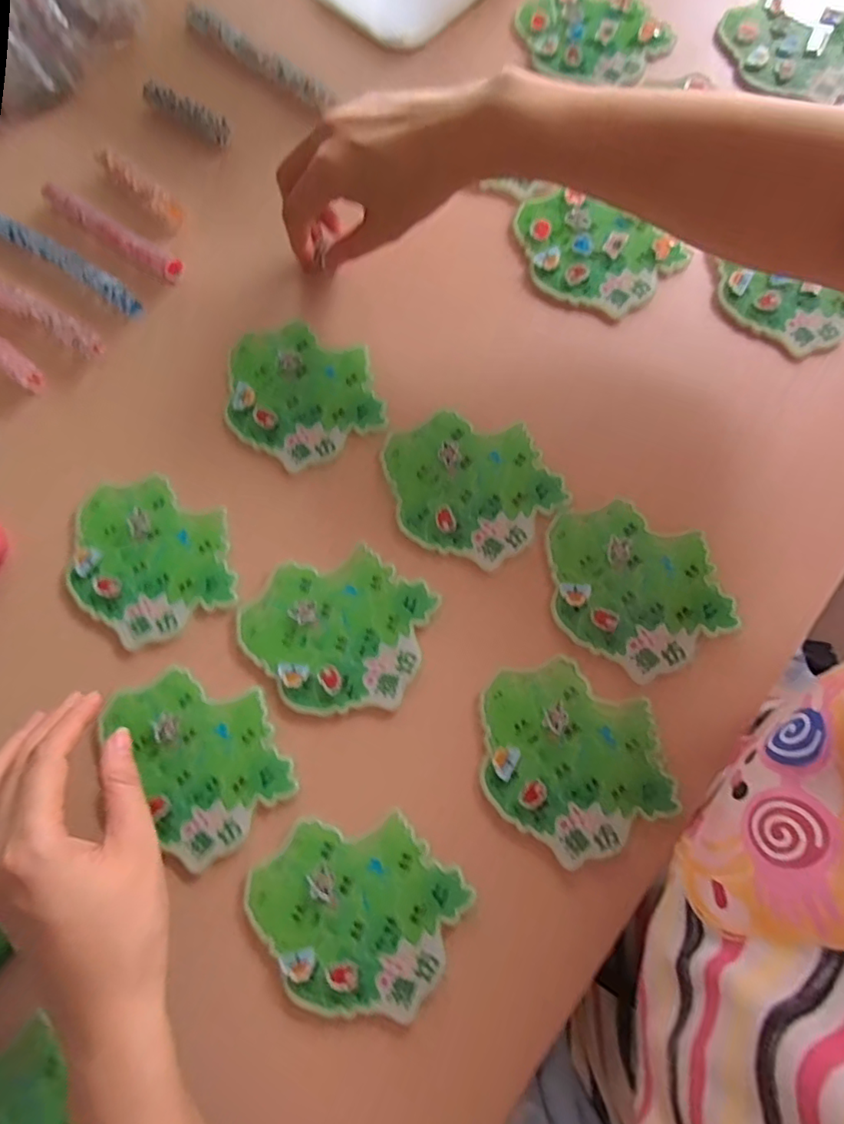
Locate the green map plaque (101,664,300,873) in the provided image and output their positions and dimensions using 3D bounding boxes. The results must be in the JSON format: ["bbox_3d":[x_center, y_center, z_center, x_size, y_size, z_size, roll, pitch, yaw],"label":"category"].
[{"bbox_3d":[-0.124,0.108,0.312,0.079,0.004,0.104,-33,79,-6],"label":"green map plaque"}]

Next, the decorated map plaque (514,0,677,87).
[{"bbox_3d":[0.135,-0.416,0.430,0.118,0.010,0.089,9,78,3],"label":"decorated map plaque"}]

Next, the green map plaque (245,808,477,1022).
[{"bbox_3d":[-0.034,0.184,0.292,0.103,0.005,0.094,38,80,9],"label":"green map plaque"}]

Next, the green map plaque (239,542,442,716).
[{"bbox_3d":[-0.049,0.039,0.327,0.103,0.004,0.096,32,80,8],"label":"green map plaque"}]

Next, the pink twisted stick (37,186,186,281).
[{"bbox_3d":[-0.224,-0.238,0.393,0.124,0.012,0.018,33,80,8],"label":"pink twisted stick"}]

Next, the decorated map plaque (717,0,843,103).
[{"bbox_3d":[0.286,-0.396,0.420,0.112,0.012,0.081,14,78,4],"label":"decorated map plaque"}]

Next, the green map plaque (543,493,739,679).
[{"bbox_3d":[0.128,0.014,0.328,0.096,0.005,0.102,0,77,1],"label":"green map plaque"}]

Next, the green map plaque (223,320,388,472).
[{"bbox_3d":[-0.081,-0.113,0.364,0.095,0.004,0.098,0,77,1],"label":"green map plaque"}]

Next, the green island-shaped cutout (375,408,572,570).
[{"bbox_3d":[0.030,-0.050,0.346,0.097,0.004,0.102,0,77,1],"label":"green island-shaped cutout"}]

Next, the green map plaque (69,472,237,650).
[{"bbox_3d":[-0.168,-0.004,0.340,0.094,0.004,0.102,-19,78,-3],"label":"green map plaque"}]

